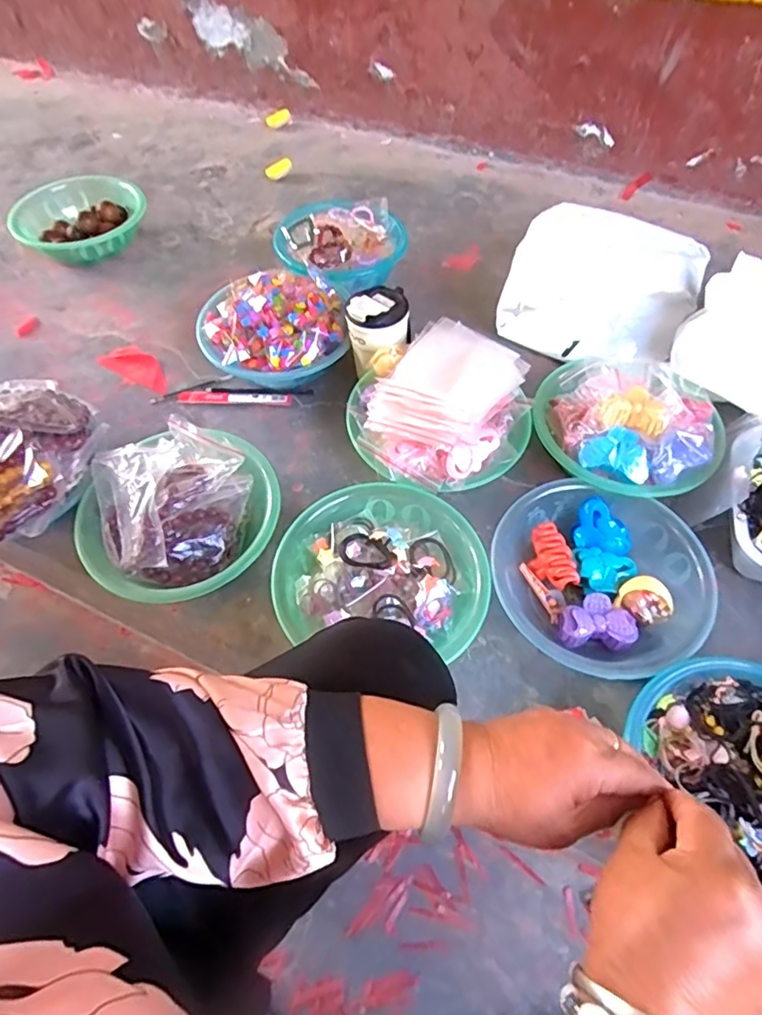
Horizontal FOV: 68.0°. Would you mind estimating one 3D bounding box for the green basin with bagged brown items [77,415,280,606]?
[{"bbox_3d":[-0.247,0.013,0.702,0.230,0.099,0.226,-1,57,1],"label":"green basin with bagged brown items"}]

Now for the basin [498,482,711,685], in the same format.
[{"bbox_3d":[0.249,0.086,0.660,0.223,0.078,0.230,-1,57,1],"label":"basin"}]

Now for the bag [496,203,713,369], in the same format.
[{"bbox_3d":[0.355,-0.356,0.913,0.293,0.092,0.285,20,59,14],"label":"bag"}]

